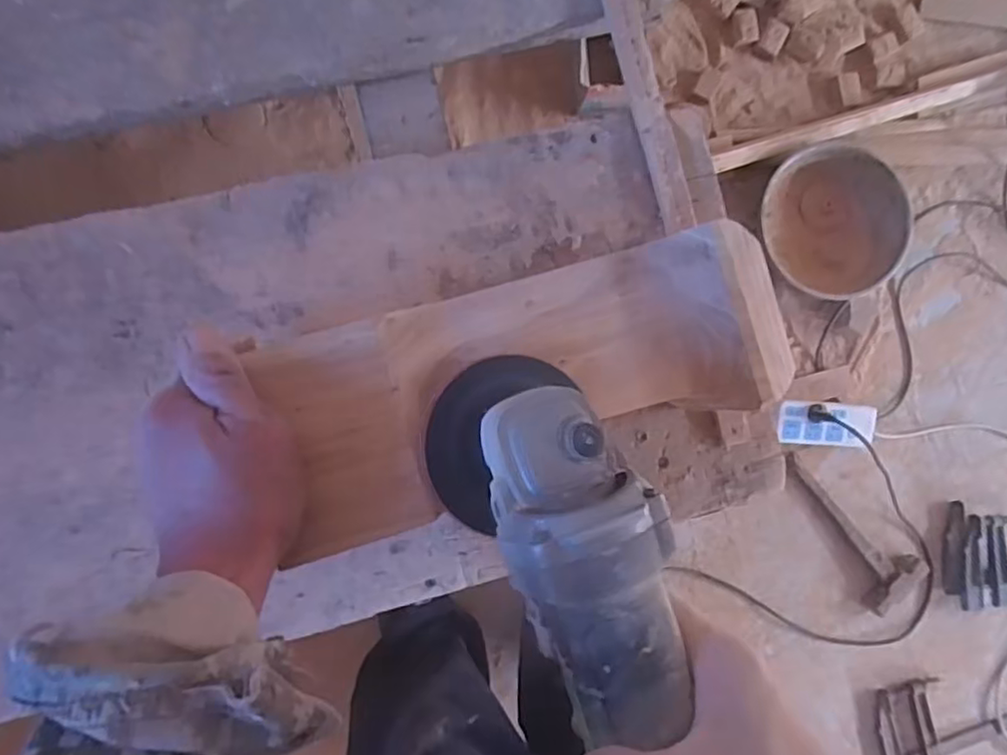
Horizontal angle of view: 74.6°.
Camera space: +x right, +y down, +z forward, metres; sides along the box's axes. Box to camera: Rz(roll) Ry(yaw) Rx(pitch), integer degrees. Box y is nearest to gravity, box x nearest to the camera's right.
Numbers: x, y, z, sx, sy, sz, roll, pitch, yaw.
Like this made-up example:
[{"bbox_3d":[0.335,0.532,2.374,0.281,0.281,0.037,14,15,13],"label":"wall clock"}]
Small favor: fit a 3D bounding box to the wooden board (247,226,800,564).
[{"bbox_3d":[0.021,-0.002,0.363,0.282,0.029,0.108,-17,91,-11],"label":"wooden board"}]

